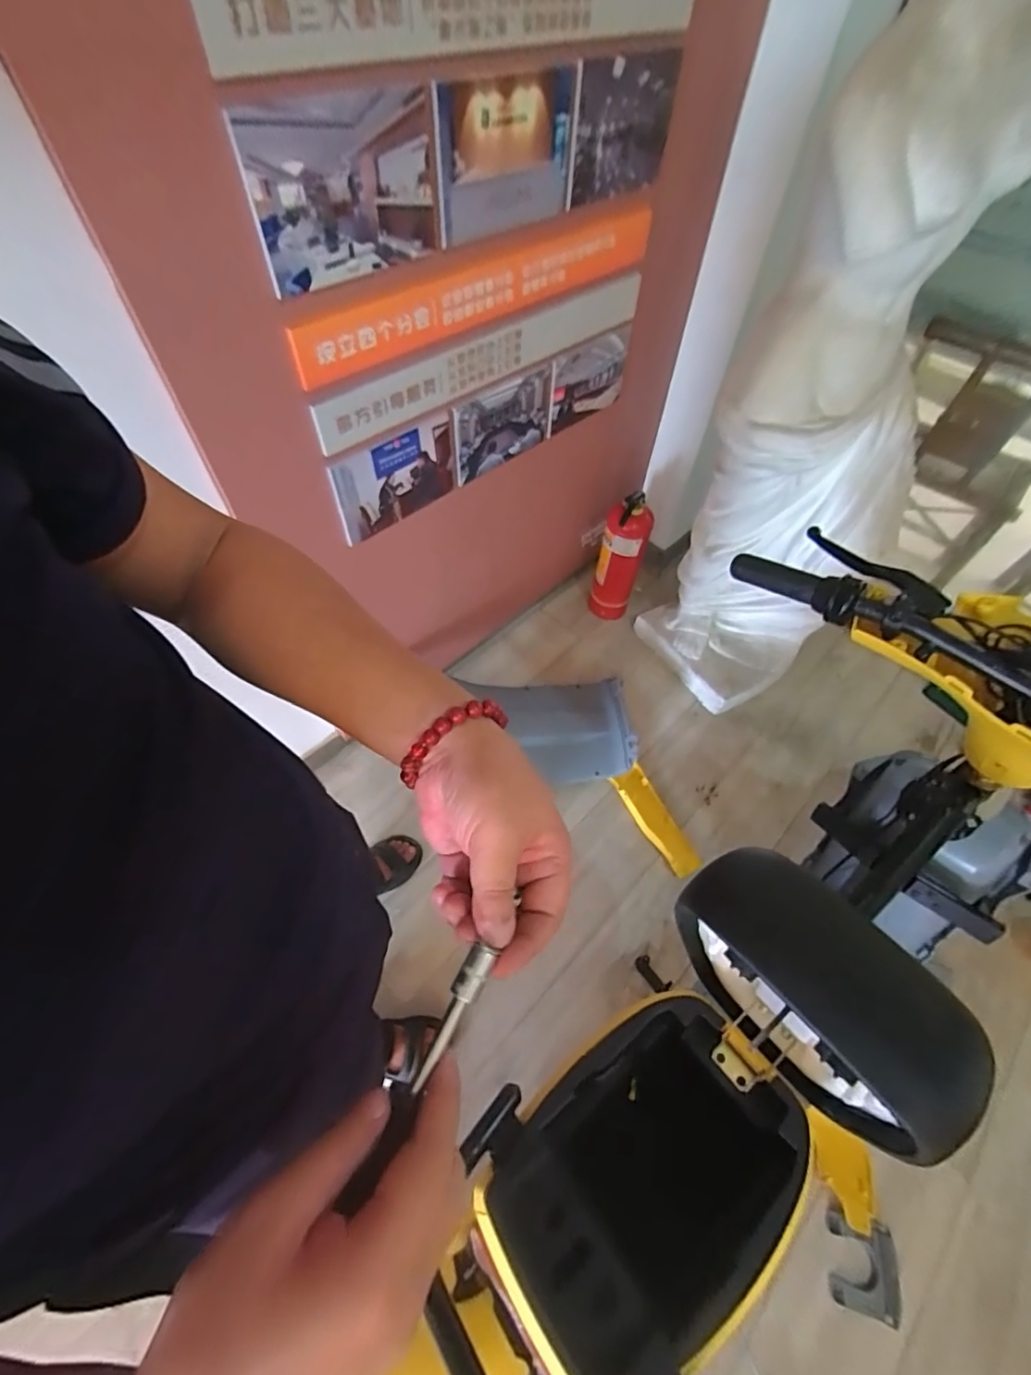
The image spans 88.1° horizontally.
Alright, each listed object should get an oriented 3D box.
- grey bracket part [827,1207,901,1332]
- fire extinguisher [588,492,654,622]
[{"bbox_3d":[0.621,1.029,0.947,0.110,0.043,0.132,10,57,4],"label":"grey bracket part"},{"bbox_3d":[0.320,-0.396,1.628,0.128,0.438,0.121,19,58,9],"label":"fire extinguisher"}]

